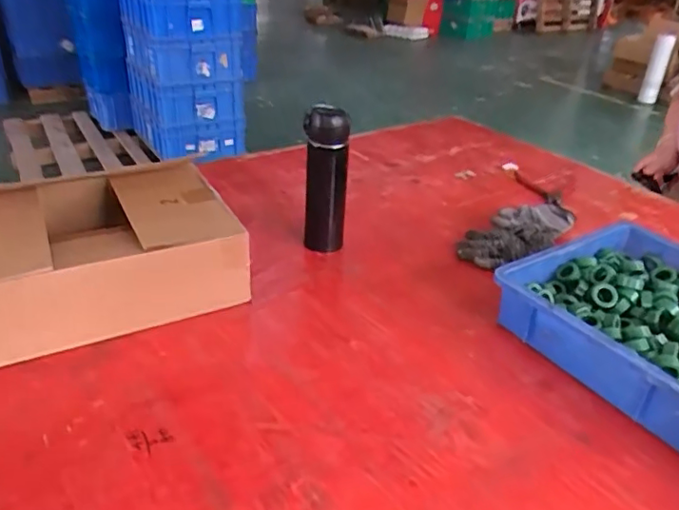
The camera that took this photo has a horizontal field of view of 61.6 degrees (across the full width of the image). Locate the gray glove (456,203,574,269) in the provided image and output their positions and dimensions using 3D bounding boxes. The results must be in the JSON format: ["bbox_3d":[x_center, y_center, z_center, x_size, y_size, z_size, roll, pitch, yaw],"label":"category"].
[{"bbox_3d":[0.307,-0.039,0.944,0.270,0.034,0.103,-22,39,-36],"label":"gray glove"}]

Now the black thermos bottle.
[{"bbox_3d":[-0.021,-0.113,0.860,0.063,0.214,0.064,4,31,1],"label":"black thermos bottle"}]

